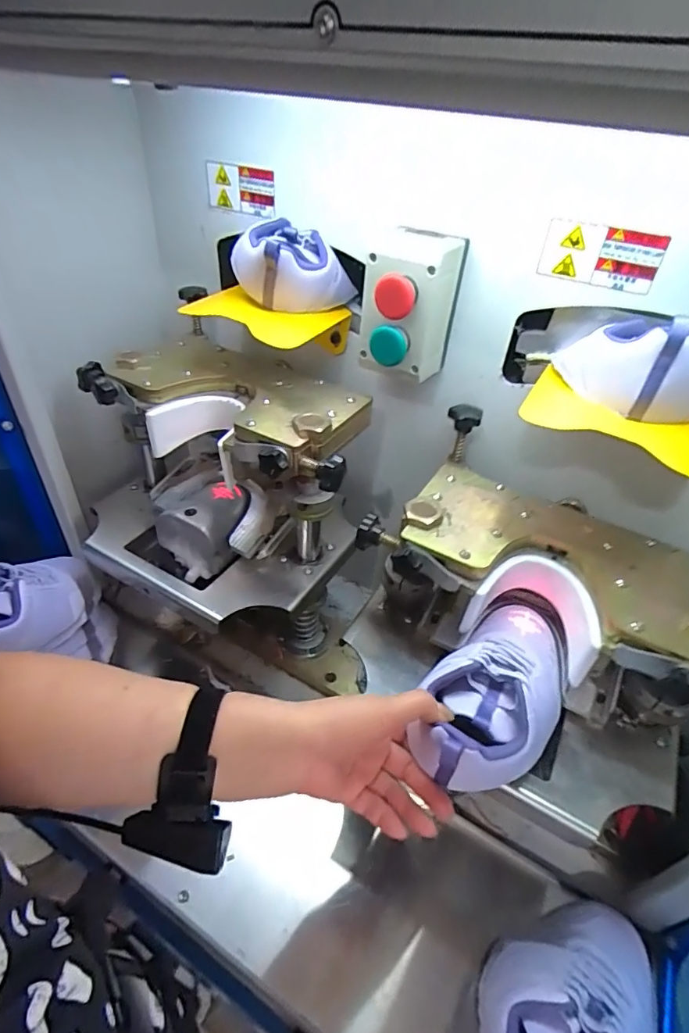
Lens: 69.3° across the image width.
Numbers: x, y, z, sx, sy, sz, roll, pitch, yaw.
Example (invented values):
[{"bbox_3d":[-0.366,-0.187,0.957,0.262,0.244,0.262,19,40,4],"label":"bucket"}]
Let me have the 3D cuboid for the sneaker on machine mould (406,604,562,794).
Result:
[{"bbox_3d":[0.132,0.151,0.427,0.095,0.073,0.207,29,38,25],"label":"sneaker on machine mould"}]

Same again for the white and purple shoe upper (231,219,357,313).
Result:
[{"bbox_3d":[-0.057,-0.256,0.517,0.132,0.074,0.080,5,41,0],"label":"white and purple shoe upper"}]

